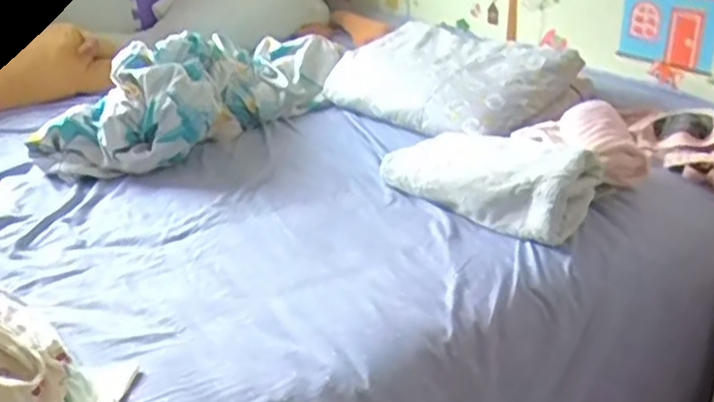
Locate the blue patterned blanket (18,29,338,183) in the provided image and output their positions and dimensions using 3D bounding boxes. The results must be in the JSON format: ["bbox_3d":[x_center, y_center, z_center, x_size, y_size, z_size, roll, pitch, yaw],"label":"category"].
[{"bbox_3d":[-0.314,-0.270,1.588,0.293,0.208,0.738,14,32,31],"label":"blue patterned blanket"}]

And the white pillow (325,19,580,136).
[{"bbox_3d":[0.185,-0.252,1.547,0.353,0.144,0.483,-21,32,-31],"label":"white pillow"}]

